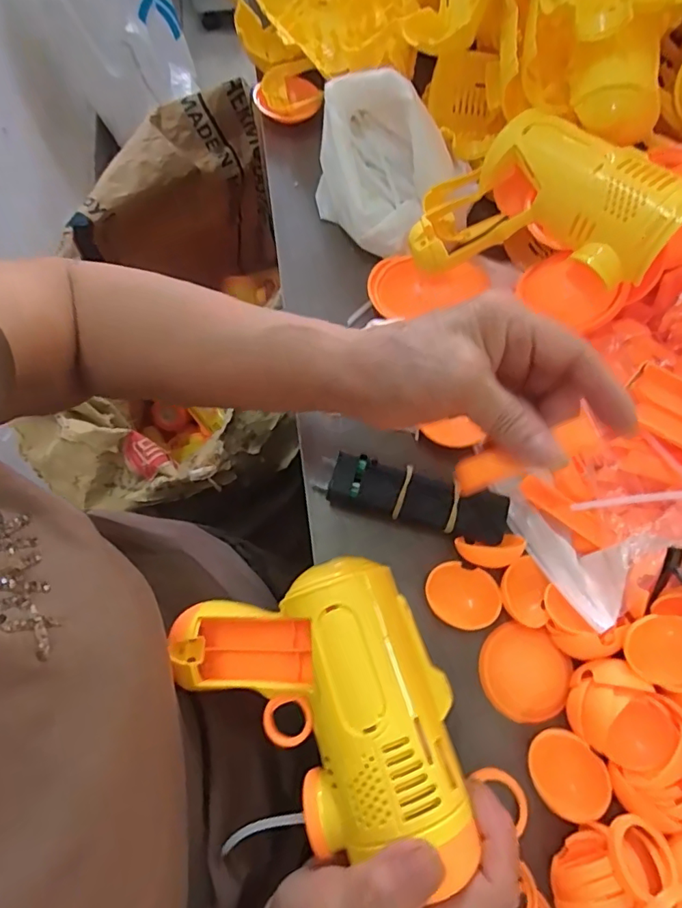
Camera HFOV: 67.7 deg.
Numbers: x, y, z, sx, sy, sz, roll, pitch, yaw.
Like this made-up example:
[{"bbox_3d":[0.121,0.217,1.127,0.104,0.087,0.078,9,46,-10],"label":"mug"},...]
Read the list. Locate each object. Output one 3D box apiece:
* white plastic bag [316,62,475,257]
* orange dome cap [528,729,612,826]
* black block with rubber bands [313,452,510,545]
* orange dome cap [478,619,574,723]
[{"bbox_3d":[0.035,-0.208,0.366,0.105,0.064,0.112,-2,72,0],"label":"white plastic bag"},{"bbox_3d":[0.120,0.170,0.268,0.036,0.011,0.043,-43,70,11],"label":"orange dome cap"},{"bbox_3d":[0.046,0.028,0.314,0.112,0.019,0.032,14,72,5],"label":"black block with rubber bands"},{"bbox_3d":[0.105,0.125,0.291,0.046,0.012,0.050,0,72,0],"label":"orange dome cap"}]

